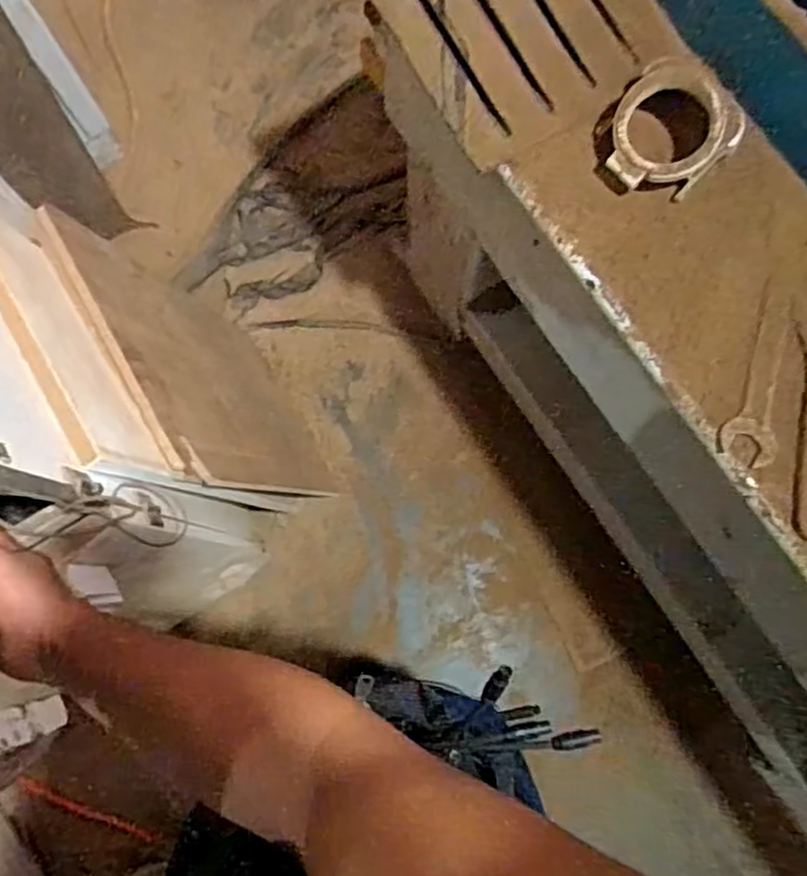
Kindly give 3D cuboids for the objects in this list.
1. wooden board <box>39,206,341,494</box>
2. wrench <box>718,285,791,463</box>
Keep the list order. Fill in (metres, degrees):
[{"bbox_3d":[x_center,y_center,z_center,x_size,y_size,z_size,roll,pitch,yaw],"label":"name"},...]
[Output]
[{"bbox_3d":[-0.287,-0.088,1.162,0.030,0.719,0.395,-32,83,5],"label":"wooden board"},{"bbox_3d":[0.373,-0.071,0.754,0.050,0.012,0.193,15,80,3],"label":"wrench"}]

